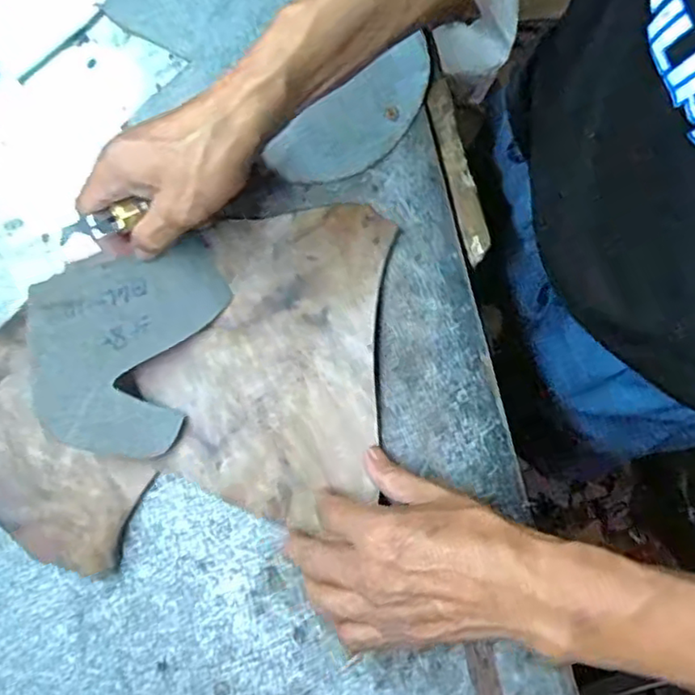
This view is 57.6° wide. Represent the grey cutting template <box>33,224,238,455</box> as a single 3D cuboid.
[{"bbox_3d":[-0.143,-0.008,0.403,0.105,0.011,0.144,22,78,-21],"label":"grey cutting template"}]

